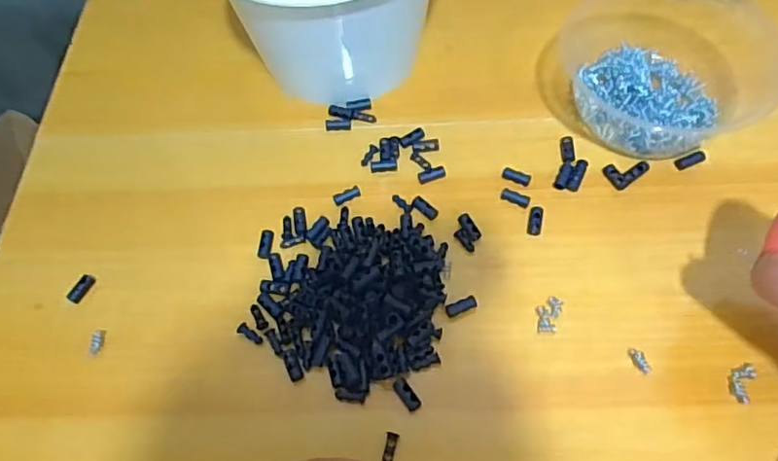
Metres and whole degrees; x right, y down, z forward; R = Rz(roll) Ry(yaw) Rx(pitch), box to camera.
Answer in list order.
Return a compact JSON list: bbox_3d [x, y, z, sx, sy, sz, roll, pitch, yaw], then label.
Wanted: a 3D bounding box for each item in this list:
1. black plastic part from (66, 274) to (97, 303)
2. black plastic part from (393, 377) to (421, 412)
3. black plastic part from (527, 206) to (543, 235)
[{"bbox_3d":[-0.196,0.037,0.383,0.006,0.009,0.020,25,65,16],"label":"black plastic part"},{"bbox_3d":[0.010,0.092,0.335,0.008,0.008,0.019,-34,65,-15],"label":"black plastic part"},{"bbox_3d":[0.094,-0.007,0.385,0.008,0.004,0.021,10,62,8],"label":"black plastic part"}]

